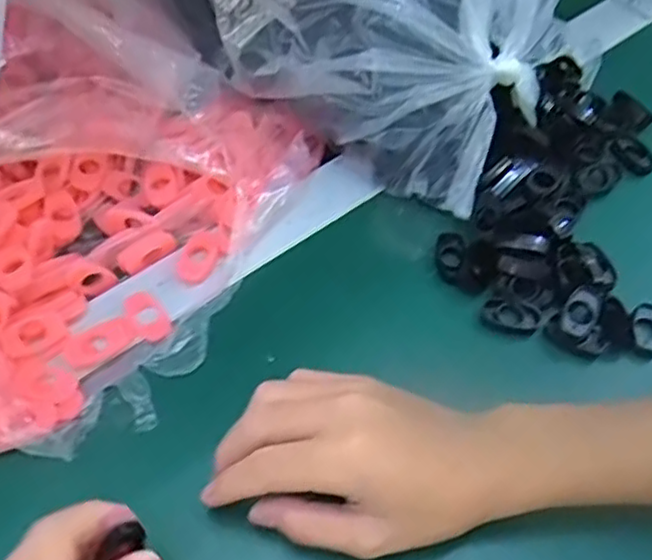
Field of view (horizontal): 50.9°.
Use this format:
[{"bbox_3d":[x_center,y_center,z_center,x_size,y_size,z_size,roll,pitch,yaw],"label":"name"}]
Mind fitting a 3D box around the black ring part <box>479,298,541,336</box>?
[{"bbox_3d":[0.103,0.020,0.383,0.032,0.010,0.019,13,58,7],"label":"black ring part"}]

